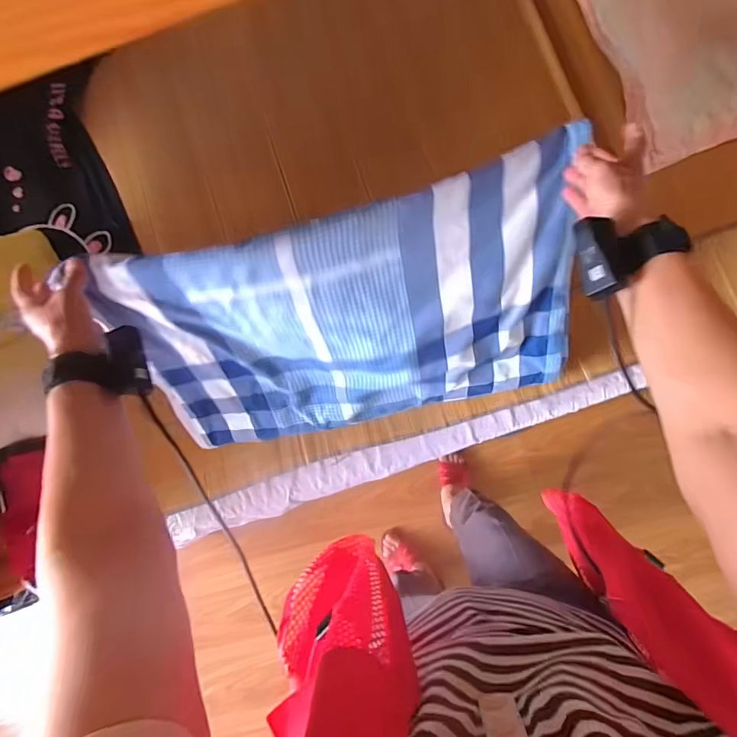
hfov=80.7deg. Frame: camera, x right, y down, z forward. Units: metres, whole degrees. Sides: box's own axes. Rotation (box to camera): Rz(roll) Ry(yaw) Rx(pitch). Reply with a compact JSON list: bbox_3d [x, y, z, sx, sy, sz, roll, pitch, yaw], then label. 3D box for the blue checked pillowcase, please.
[{"bbox_3d":[-0.021,-0.052,0.740,0.718,0.465,0.060,-12,48,4],"label":"blue checked pillowcase"}]

